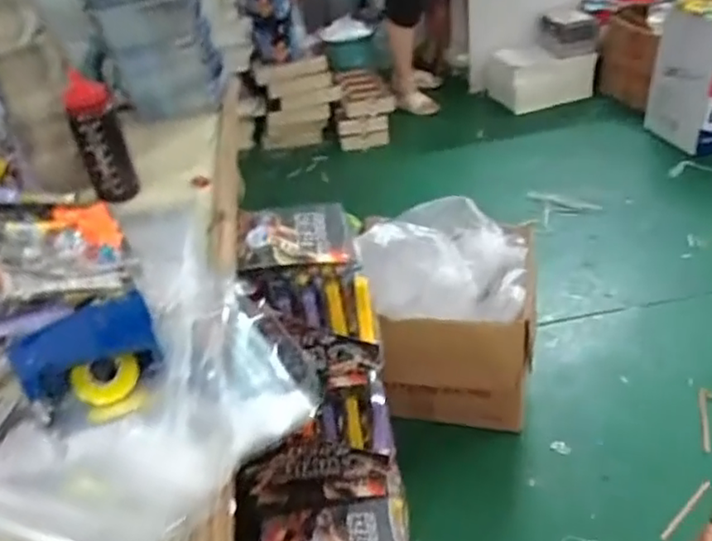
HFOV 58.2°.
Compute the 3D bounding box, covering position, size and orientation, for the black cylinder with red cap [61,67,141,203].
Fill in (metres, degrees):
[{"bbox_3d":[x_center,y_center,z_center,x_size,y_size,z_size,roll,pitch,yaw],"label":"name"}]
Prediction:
[{"bbox_3d":[-0.367,-0.182,0.923,0.065,0.161,0.047,-17,37,-14],"label":"black cylinder with red cap"}]

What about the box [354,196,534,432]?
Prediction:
[{"bbox_3d":[0.192,0.077,1.312,0.307,0.428,0.303,-2,36,7],"label":"box"}]

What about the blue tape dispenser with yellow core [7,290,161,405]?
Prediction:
[{"bbox_3d":[-0.267,0.083,0.631,0.137,0.049,0.096,-20,38,-17],"label":"blue tape dispenser with yellow core"}]

